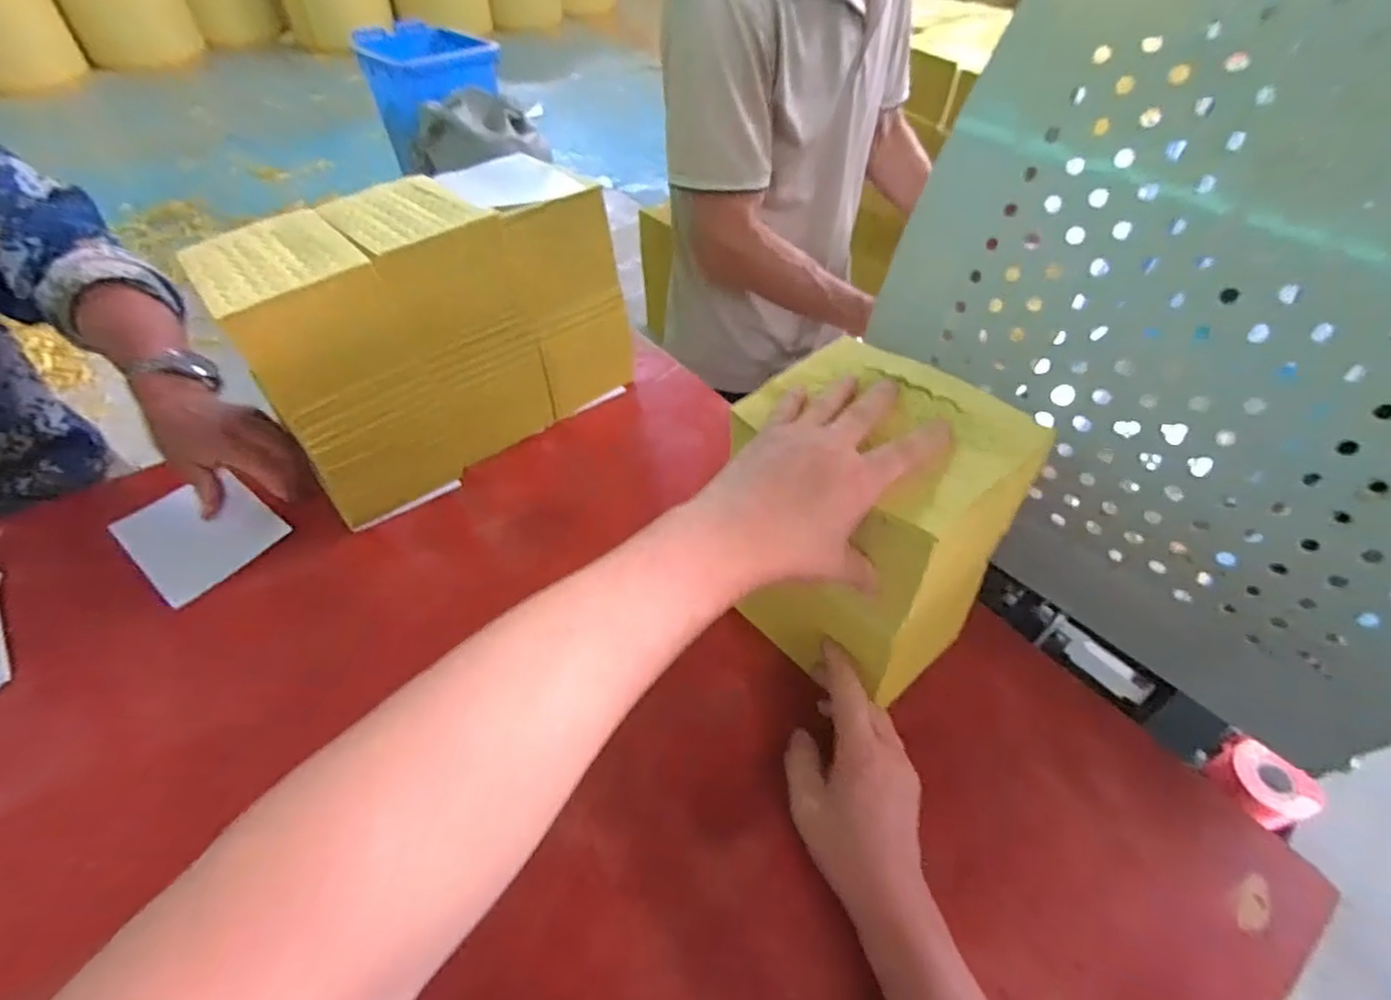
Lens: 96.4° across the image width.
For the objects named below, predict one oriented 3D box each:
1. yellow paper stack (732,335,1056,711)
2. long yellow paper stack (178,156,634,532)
[{"bbox_3d":[0.116,0.011,0.450,0.123,0.191,0.161,-33,57,-28],"label":"yellow paper stack"},{"bbox_3d":[-0.254,-0.176,0.636,0.341,0.222,0.167,-35,57,-28],"label":"long yellow paper stack"}]

